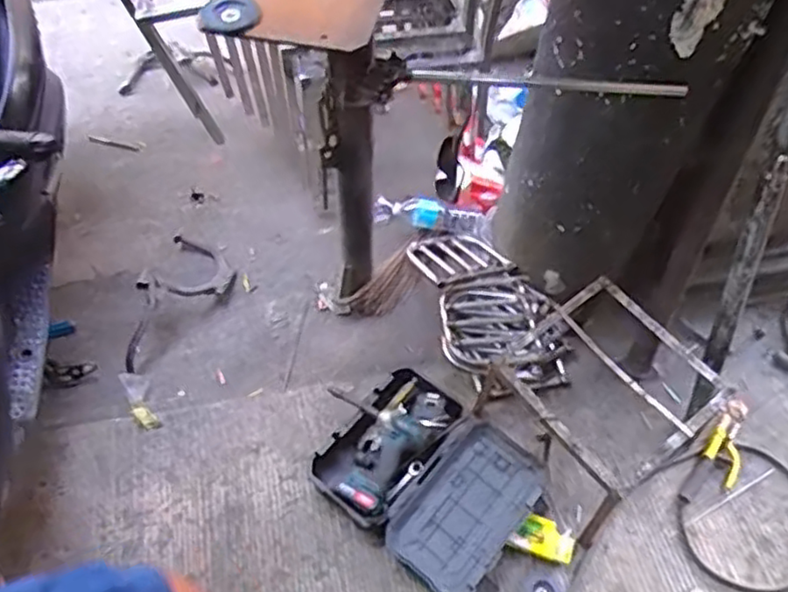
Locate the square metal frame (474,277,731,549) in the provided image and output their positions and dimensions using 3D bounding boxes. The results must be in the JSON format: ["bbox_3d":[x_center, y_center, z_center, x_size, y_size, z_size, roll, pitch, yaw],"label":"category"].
[{"bbox_3d":[0.458,0.240,1.570,0.413,0.319,0.416,-35,62,-22],"label":"square metal frame"}]

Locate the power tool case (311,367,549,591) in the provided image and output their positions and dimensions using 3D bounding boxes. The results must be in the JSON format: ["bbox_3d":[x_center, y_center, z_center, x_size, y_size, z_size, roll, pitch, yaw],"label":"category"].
[{"bbox_3d":[0.094,0.412,1.577,0.488,0.104,0.402,33,61,21],"label":"power tool case"}]

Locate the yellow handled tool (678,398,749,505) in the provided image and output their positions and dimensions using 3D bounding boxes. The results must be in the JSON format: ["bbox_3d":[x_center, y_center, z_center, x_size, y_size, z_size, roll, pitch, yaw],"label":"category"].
[{"bbox_3d":[0.802,0.390,1.646,0.094,0.050,0.302,32,61,21],"label":"yellow handled tool"}]

